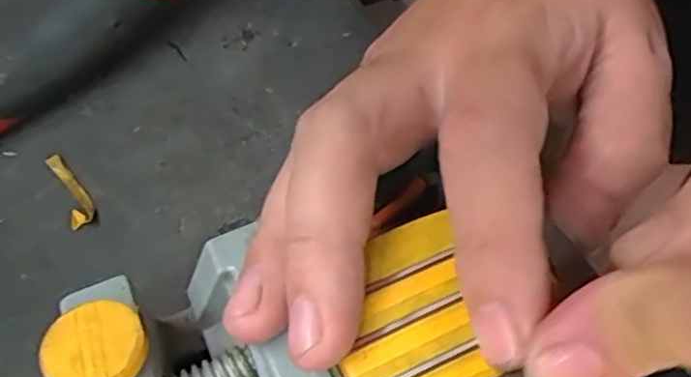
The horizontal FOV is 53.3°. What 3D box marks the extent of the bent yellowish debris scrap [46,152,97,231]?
[{"bbox_3d":[-0.105,-0.001,0.263,0.010,0.005,0.038,-27,57,-13],"label":"bent yellowish debris scrap"}]

